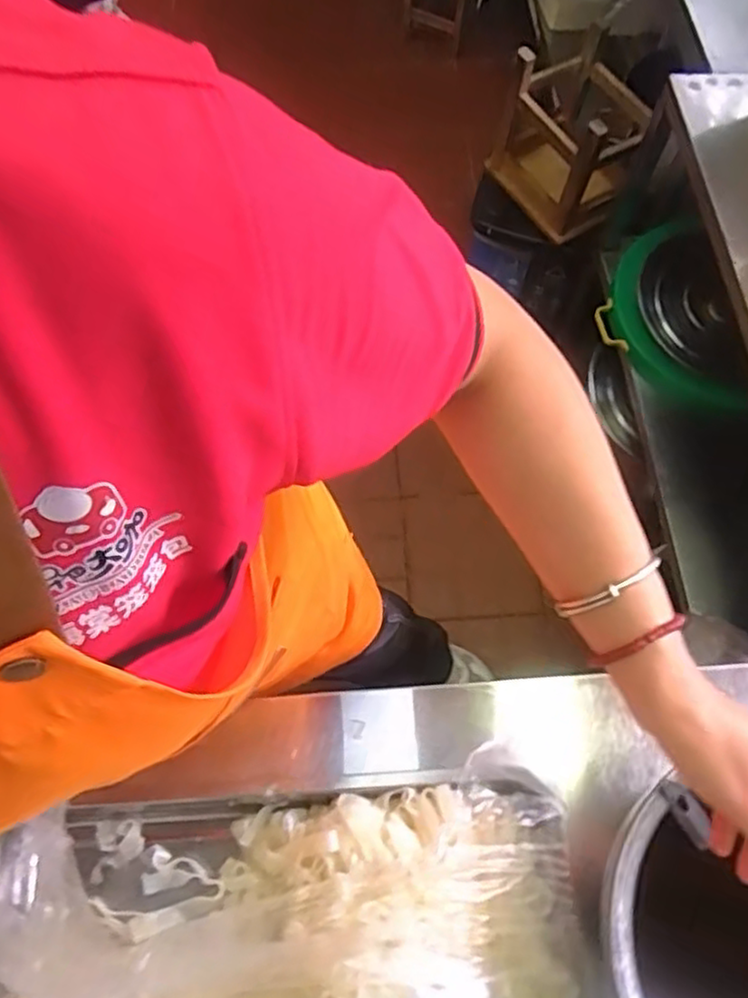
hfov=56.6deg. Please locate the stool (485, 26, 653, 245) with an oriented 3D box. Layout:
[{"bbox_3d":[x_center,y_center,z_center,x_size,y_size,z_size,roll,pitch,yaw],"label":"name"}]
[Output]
[{"bbox_3d":[0.378,-0.699,1.341,0.200,0.228,0.285,-36,73,-15],"label":"stool"}]

